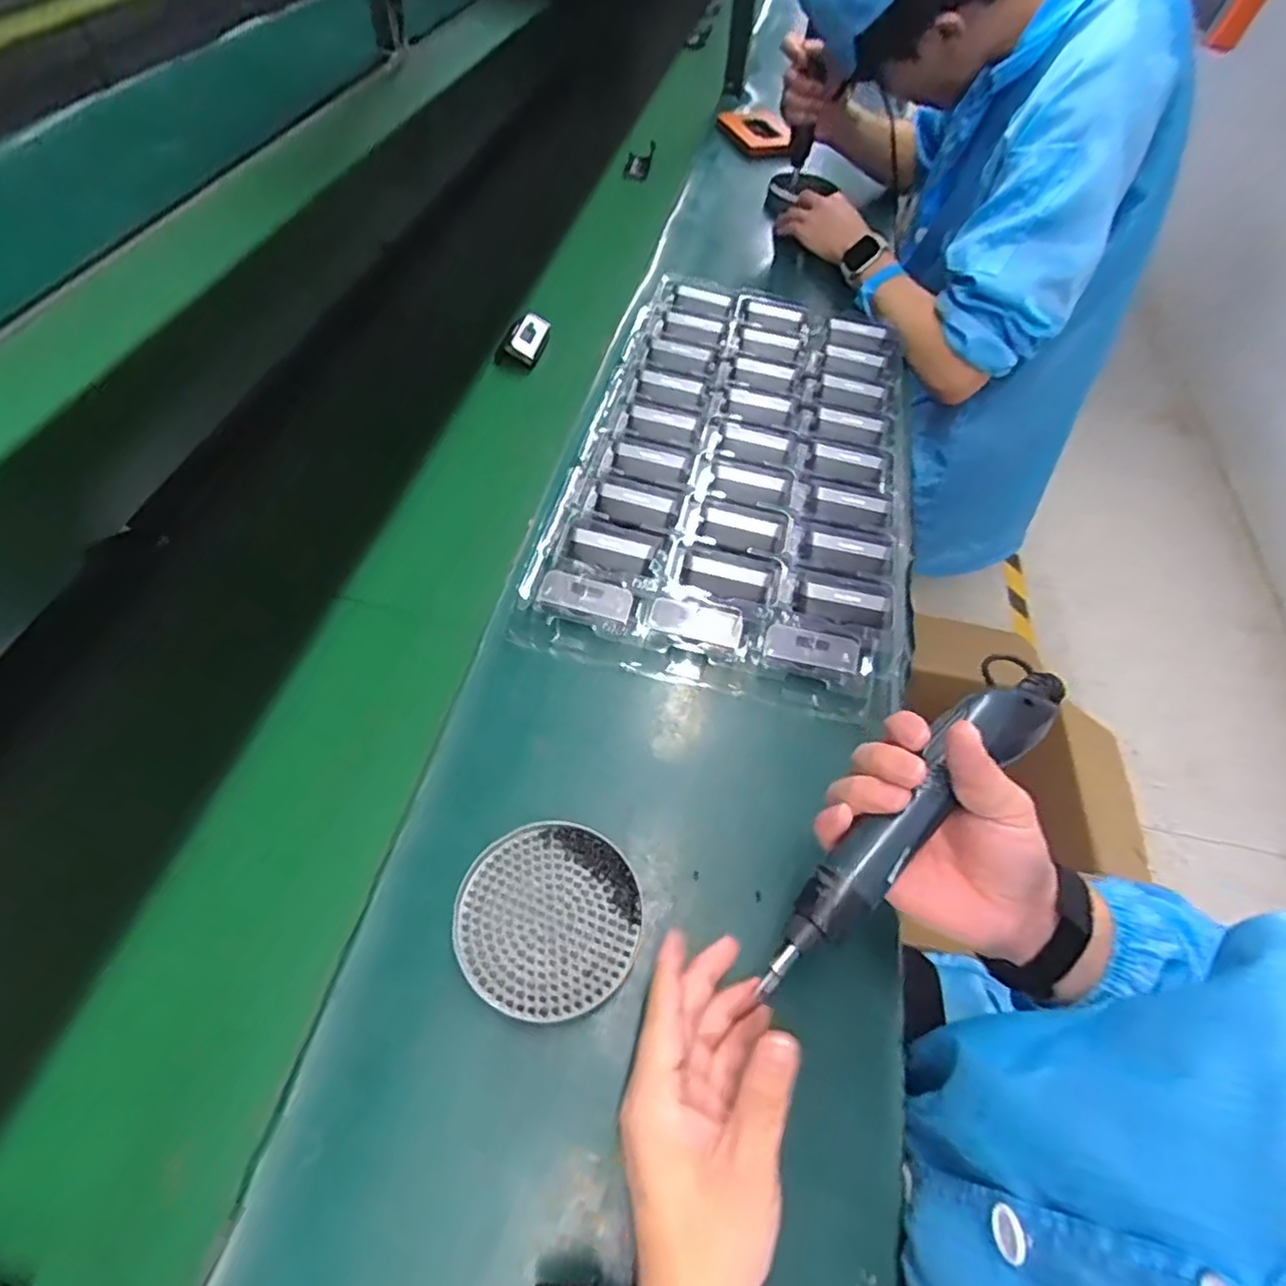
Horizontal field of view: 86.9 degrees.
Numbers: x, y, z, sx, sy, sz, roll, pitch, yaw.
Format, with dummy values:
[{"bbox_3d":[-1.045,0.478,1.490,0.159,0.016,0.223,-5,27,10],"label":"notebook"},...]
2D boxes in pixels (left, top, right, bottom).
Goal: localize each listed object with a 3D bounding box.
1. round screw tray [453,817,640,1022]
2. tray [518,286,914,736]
[{"bbox_3d":[-0.059,0.173,0.430,0.111,0.024,0.111,2,56,-4],"label":"round screw tray"},{"bbox_3d":[0.102,-0.194,0.664,0.316,0.041,0.524,13,56,4],"label":"tray"}]

